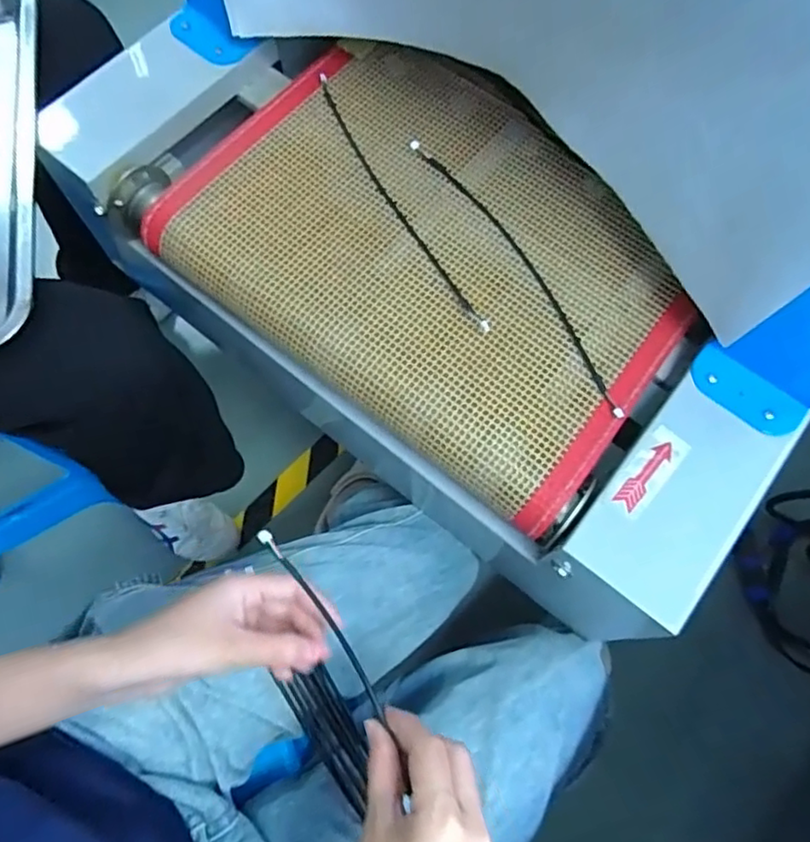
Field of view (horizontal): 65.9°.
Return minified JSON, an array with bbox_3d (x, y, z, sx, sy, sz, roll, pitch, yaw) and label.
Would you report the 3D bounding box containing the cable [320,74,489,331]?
[{"bbox_3d":[-0.008,-0.182,0.509,0.016,0.004,0.276,-27,74,-7],"label":"cable"}]

